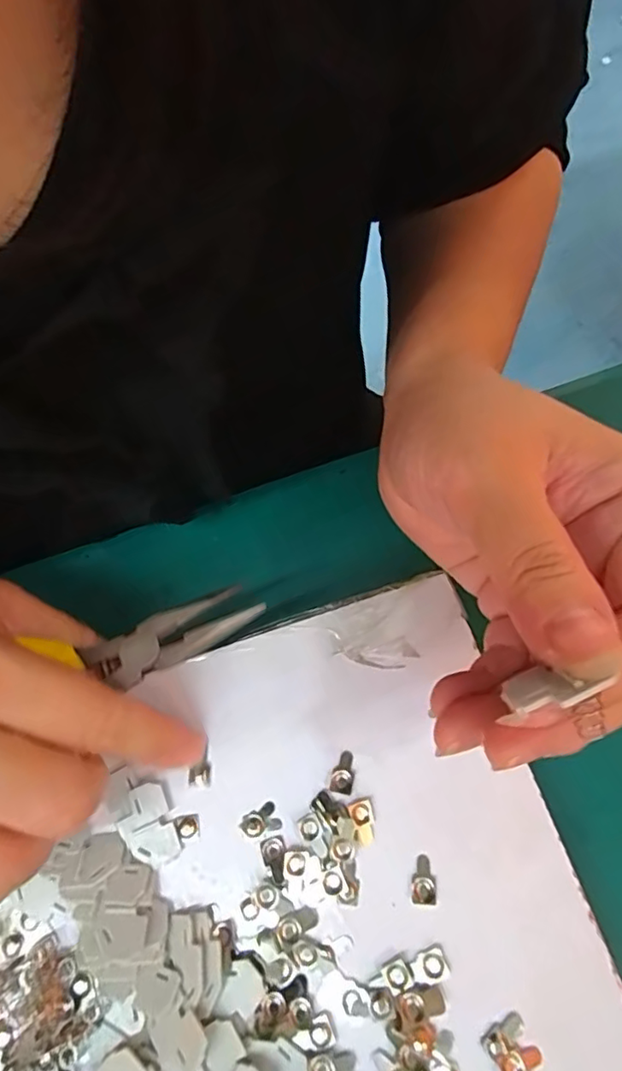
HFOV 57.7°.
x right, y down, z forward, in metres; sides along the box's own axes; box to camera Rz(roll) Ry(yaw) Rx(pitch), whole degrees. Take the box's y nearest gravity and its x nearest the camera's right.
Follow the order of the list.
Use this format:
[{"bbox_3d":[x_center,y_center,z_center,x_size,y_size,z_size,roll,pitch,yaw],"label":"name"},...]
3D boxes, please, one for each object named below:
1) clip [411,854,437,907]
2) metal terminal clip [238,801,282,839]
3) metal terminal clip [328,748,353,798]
[{"bbox_3d":[0.036,0.112,0.183,0.008,0.004,0.014,-2,69,4],"label":"clip"},{"bbox_3d":[-0.018,0.098,0.193,0.013,0.004,0.009,-22,68,-4],"label":"metal terminal clip"},{"bbox_3d":[0.011,0.082,0.196,0.008,0.004,0.014,3,69,6],"label":"metal terminal clip"}]

